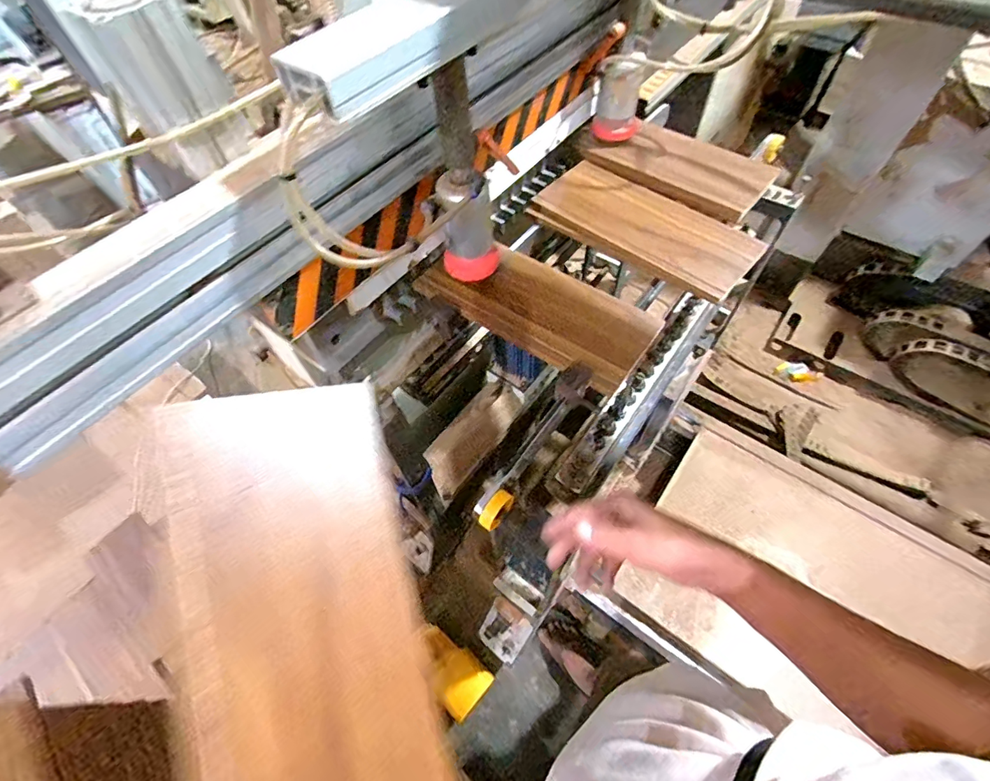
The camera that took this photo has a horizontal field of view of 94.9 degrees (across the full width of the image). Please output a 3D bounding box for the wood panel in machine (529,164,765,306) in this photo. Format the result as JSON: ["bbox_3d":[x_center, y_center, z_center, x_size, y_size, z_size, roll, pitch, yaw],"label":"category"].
[{"bbox_3d":[0.245,-0.274,0.738,0.347,0.026,0.166,36,67,22],"label":"wood panel in machine"}]

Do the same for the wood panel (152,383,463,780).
[{"bbox_3d":[-0.119,0.168,0.304,0.148,0.015,0.345,-11,79,-34],"label":"wood panel"}]

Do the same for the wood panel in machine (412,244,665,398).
[{"bbox_3d":[0.060,-0.128,0.662,0.331,0.028,0.140,32,65,21],"label":"wood panel in machine"}]

